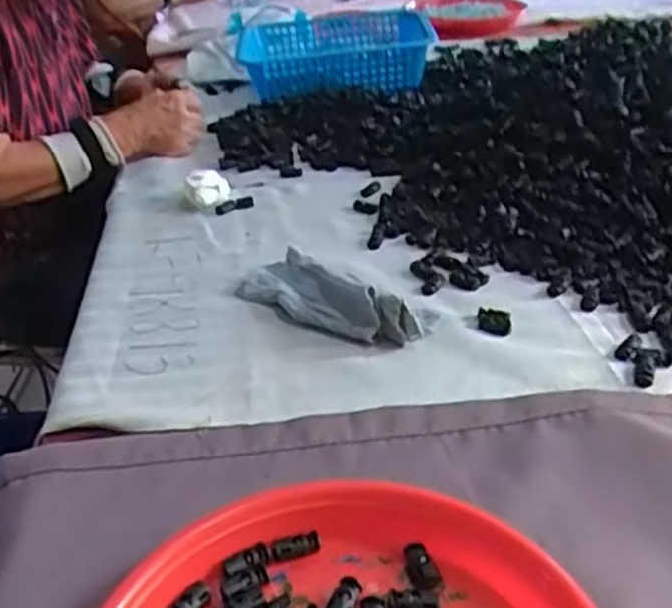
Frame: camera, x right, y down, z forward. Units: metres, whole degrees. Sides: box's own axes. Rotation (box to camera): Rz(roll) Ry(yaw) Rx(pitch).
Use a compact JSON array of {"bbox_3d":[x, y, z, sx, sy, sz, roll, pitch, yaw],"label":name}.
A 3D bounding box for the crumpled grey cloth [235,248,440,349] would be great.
[{"bbox_3d":[-0.004,-0.014,0.678,0.183,0.042,0.079,23,40,35],"label":"crumpled grey cloth"}]

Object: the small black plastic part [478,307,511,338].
[{"bbox_3d":[0.133,0.016,0.666,0.028,0.012,0.027,5,32,11],"label":"small black plastic part"}]

